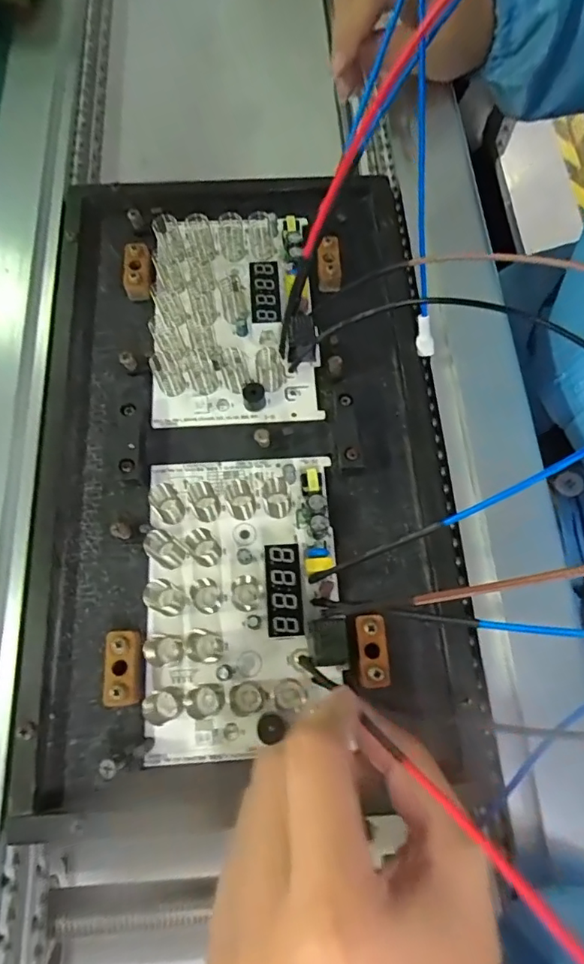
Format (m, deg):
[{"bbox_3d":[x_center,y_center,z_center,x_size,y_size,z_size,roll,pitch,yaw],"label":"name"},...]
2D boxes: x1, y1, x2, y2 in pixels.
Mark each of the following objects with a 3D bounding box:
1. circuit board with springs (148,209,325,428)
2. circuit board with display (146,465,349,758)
[{"bbox_3d":[-0.035,-0.098,0.286,0.088,0.020,0.133,-6,70,-1],"label":"circuit board with springs"},{"bbox_3d":[-0.023,0.051,0.237,0.086,0.019,0.133,-4,70,0],"label":"circuit board with display"}]

